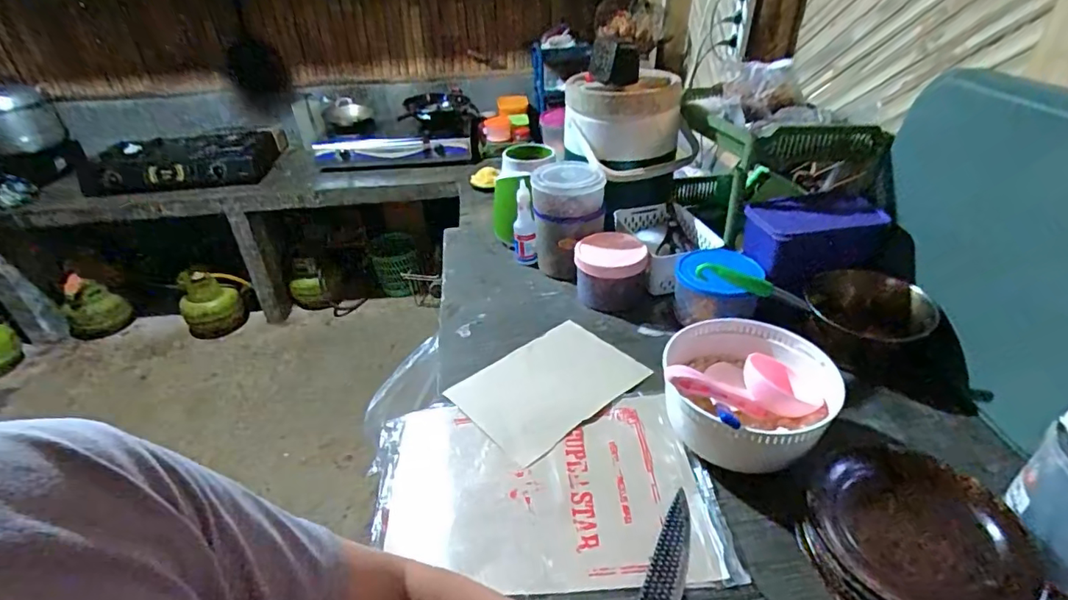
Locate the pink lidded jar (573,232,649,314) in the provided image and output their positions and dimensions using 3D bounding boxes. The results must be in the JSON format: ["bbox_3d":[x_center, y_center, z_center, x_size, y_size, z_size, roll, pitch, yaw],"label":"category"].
[{"bbox_3d":[0.140,-0.052,0.944,0.128,0.098,0.113,8,37,16],"label":"pink lidded jar"}]

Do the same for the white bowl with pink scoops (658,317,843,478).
[{"bbox_3d":[0.266,0.122,0.666,0.200,0.129,0.200,-2,35,2],"label":"white bowl with pink scoops"}]

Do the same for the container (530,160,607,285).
[{"bbox_3d":[0.067,-0.150,1.011,0.135,0.195,0.148,-1,35,3],"label":"container"}]

